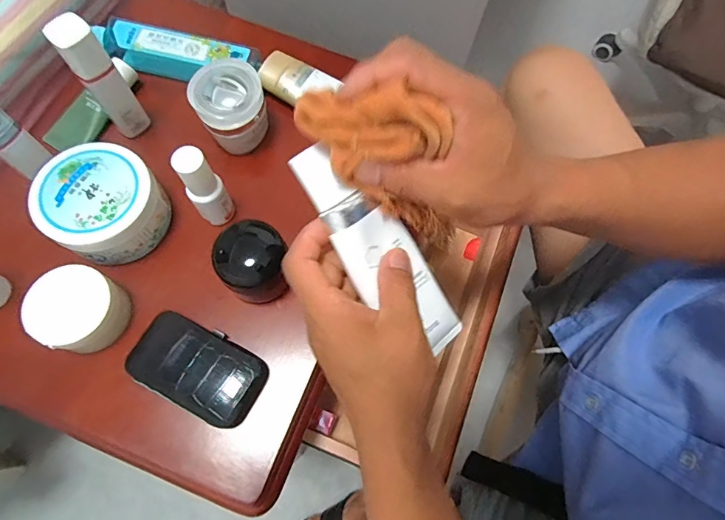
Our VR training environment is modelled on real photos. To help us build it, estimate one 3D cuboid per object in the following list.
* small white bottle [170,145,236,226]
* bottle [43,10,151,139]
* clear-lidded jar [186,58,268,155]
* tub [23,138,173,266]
[{"bbox_3d":[-0.136,-0.062,0.378,0.031,0.087,0.027,-29,74,-12],"label":"small white bottle"},{"bbox_3d":[-0.229,-0.157,0.390,0.031,0.120,0.026,-37,76,-14],"label":"bottle"},{"bbox_3d":[-0.126,-0.144,0.423,0.063,0.065,0.061,1,70,-2],"label":"clear-lidded jar"},{"bbox_3d":[-0.227,-0.048,0.386,0.091,0.055,0.092,1,70,-2],"label":"tub"}]

